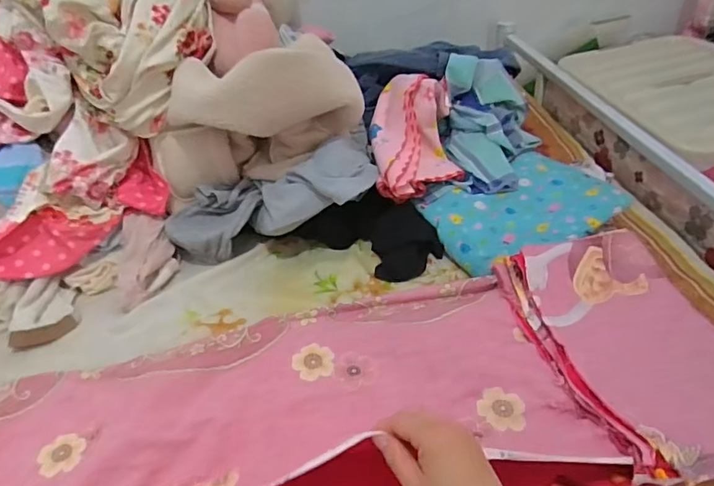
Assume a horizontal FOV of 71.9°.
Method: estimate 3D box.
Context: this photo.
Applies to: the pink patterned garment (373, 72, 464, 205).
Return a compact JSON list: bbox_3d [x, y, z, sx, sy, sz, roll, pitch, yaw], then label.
[{"bbox_3d":[0.099,-0.185,0.852,0.153,0.143,0.284,0,43,6],"label":"pink patterned garment"}]

